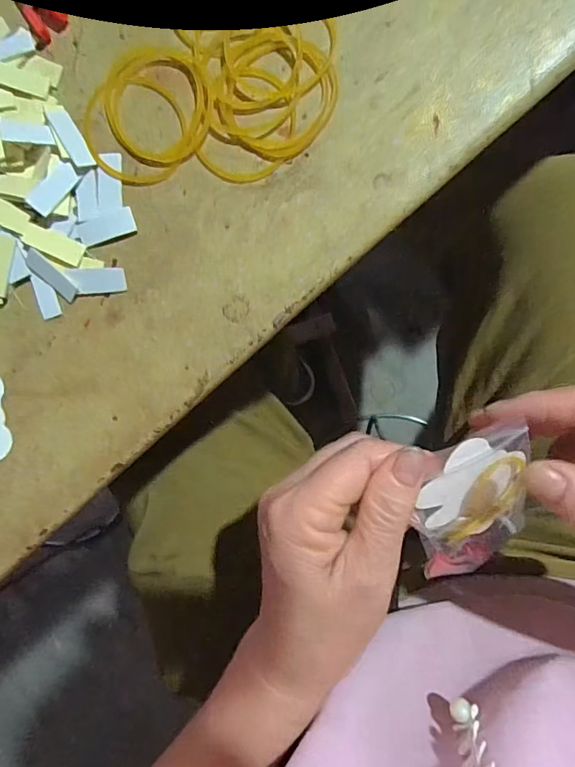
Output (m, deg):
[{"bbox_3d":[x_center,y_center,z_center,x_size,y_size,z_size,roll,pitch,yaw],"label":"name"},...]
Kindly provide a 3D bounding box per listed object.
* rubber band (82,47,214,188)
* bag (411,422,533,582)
[{"bbox_3d":[-0.065,-0.123,0.215,0.060,0.004,0.055,0,93,7],"label":"rubber band"},{"bbox_3d":[0.091,0.060,0.231,0.057,0.013,0.095,-21,126,0],"label":"bag"}]

